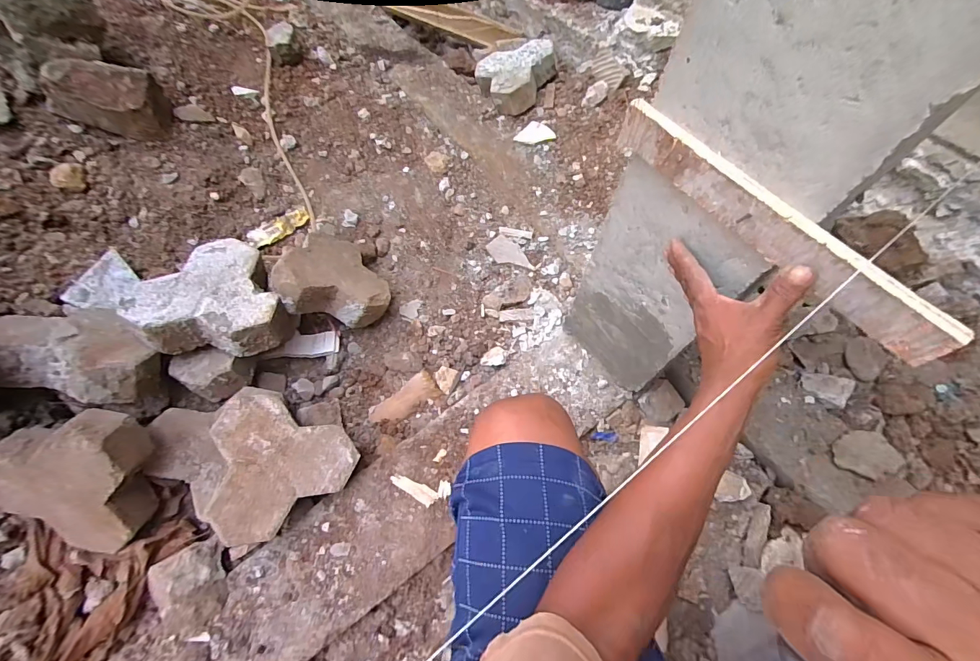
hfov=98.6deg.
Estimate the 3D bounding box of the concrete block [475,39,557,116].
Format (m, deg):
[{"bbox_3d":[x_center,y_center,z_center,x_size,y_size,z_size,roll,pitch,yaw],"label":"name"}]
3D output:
[{"bbox_3d":[0.077,-0.632,1.039,0.189,0.081,0.197,-17,66,-9],"label":"concrete block"}]

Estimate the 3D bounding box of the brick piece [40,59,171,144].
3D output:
[{"bbox_3d":[-0.768,-0.465,0.842,0.191,0.134,0.132,-36,70,-17],"label":"brick piece"}]

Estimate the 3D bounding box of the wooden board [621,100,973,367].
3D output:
[{"bbox_3d":[0.229,-0.093,0.353,0.012,0.046,0.301,-35,69,-17],"label":"wooden board"}]

